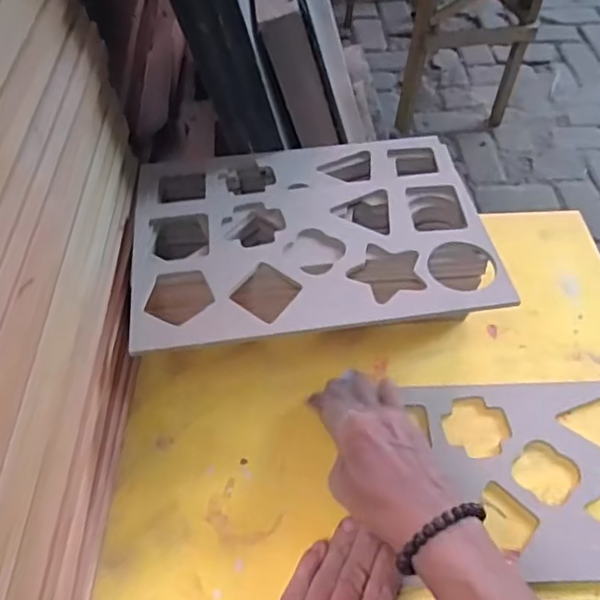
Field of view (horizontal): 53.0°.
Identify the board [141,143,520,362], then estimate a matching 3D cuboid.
[{"bbox_3d":[0.006,-0.065,0.529,0.297,0.011,0.235,-7,48,-3],"label":"board"}]

